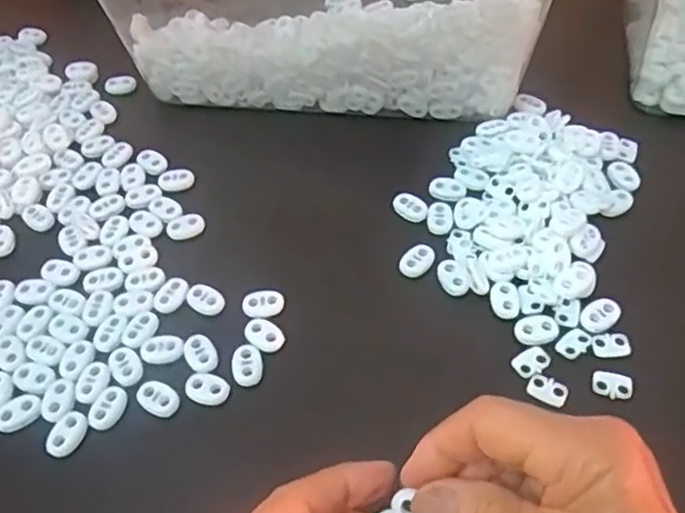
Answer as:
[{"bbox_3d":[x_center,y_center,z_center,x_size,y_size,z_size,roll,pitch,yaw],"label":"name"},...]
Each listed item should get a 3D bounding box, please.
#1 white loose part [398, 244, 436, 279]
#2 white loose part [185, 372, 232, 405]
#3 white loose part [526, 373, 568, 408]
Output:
[{"bbox_3d":[0.043,0.003,0.375,0.022,0.006,0.015,-38,60,-23],"label":"white loose part"},{"bbox_3d":[-0.068,0.067,0.334,0.021,0.006,0.016,16,56,14],"label":"white loose part"},{"bbox_3d":[0.102,0.066,0.327,0.019,0.004,0.014,21,57,17],"label":"white loose part"}]

